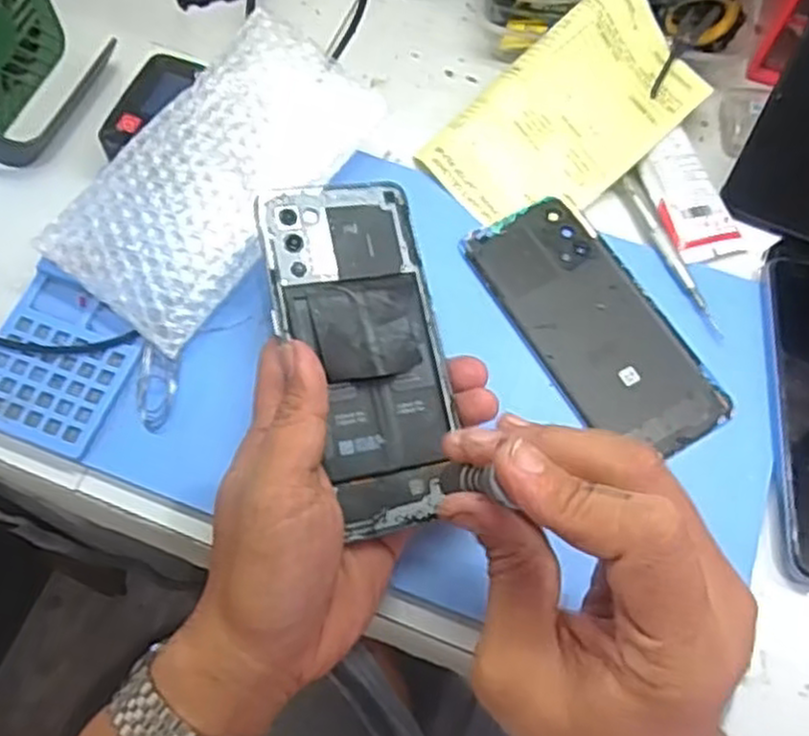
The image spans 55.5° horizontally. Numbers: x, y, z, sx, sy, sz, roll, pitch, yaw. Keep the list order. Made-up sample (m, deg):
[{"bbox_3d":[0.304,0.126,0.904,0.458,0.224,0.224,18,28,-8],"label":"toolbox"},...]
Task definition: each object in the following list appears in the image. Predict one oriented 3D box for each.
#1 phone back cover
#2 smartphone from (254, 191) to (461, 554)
[{"bbox_3d":[0.097,-0.023,0.402,0.069,0.004,0.152,-28,70,-13],"label":"phone back cover"},{"bbox_3d":[-0.016,-0.010,0.337,0.070,0.010,0.156,-9,78,-20],"label":"smartphone"}]

